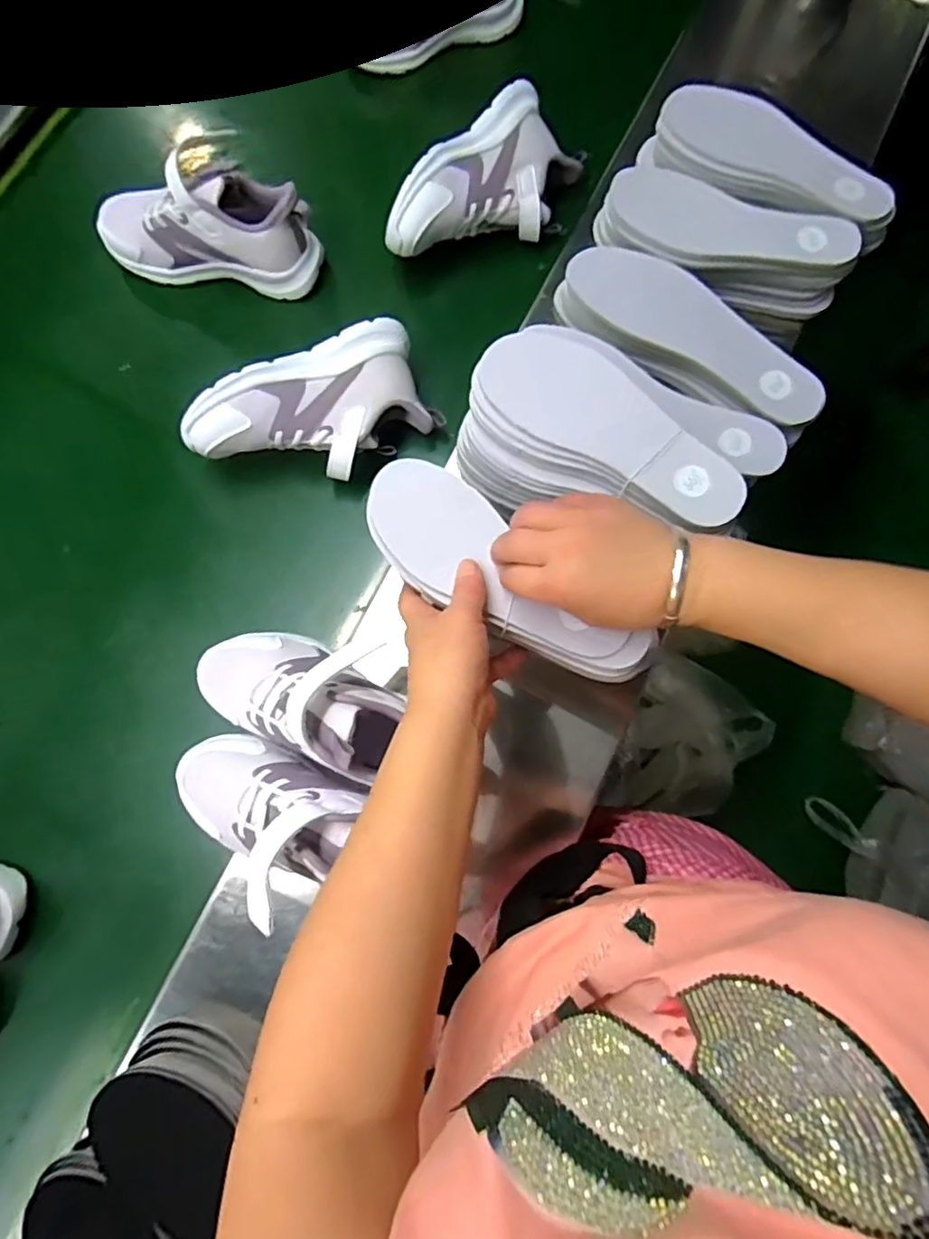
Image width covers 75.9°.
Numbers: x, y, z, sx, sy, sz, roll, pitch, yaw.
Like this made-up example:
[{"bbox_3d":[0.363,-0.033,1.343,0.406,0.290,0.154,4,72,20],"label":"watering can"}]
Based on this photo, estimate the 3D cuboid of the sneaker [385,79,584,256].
[{"bbox_3d":[0.026,-0.401,0.572,0.101,0.082,0.203,38,81,6],"label":"sneaker"}]

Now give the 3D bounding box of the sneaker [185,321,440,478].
[{"bbox_3d":[-0.120,-0.175,0.524,0.184,0.081,0.097,-26,81,-6],"label":"sneaker"}]

